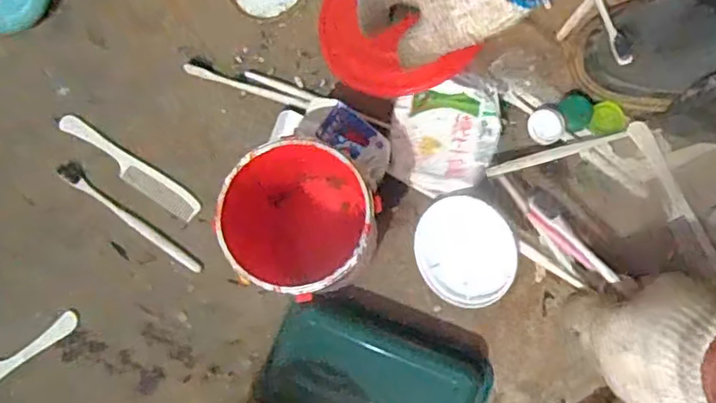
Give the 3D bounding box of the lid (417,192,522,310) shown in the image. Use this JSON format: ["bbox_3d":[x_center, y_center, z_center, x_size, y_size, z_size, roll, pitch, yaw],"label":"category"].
[{"bbox_3d":[0.091,0.043,0.524,0.087,0.007,0.092,-15,88,33],"label":"lid"}]

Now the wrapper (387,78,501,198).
[{"bbox_3d":[0.074,-0.057,0.539,0.092,0.019,0.100,-3,70,7],"label":"wrapper"}]

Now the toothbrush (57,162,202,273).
[{"bbox_3d":[-0.211,0.015,0.567,0.162,0.012,0.017,36,85,11],"label":"toothbrush"}]

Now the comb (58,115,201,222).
[{"bbox_3d":[-0.216,-0.032,0.578,0.158,0.006,0.027,31,84,10],"label":"comb"}]

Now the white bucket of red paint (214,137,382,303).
[{"bbox_3d":[-0.047,0.015,0.496,0.109,0.117,0.119,-1,79,6],"label":"white bucket of red paint"}]

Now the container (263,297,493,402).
[{"bbox_3d":[0.013,0.147,0.514,0.179,0.037,0.102,19,80,8],"label":"container"}]

